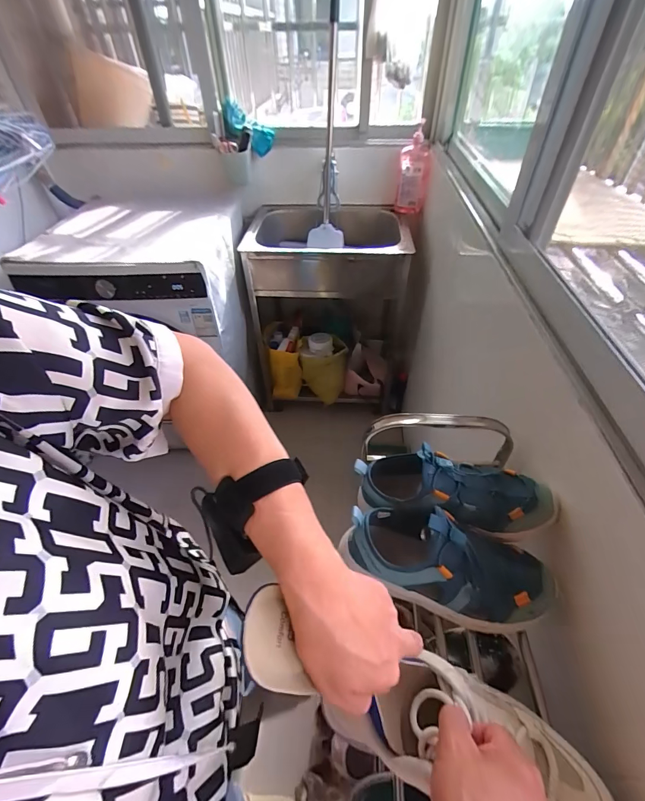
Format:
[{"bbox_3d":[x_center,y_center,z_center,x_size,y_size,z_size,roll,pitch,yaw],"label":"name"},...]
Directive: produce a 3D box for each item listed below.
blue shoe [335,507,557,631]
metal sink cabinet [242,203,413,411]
[{"bbox_3d":[0.150,0.186,0.436,0.227,0.115,0.096,10,46,12],"label":"blue shoe"},{"bbox_3d":[0.006,-0.356,1.535,0.553,0.717,0.458,-4,45,-2],"label":"metal sink cabinet"}]

